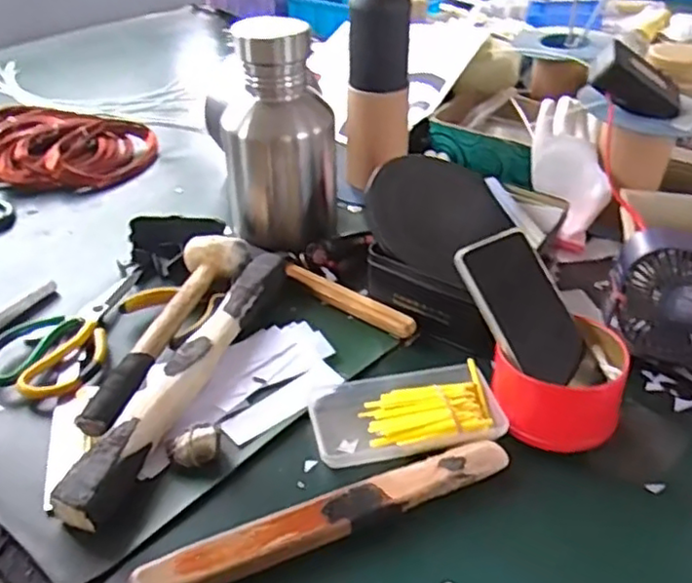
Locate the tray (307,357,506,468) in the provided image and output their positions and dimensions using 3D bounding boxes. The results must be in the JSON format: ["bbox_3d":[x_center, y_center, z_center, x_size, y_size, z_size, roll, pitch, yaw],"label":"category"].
[{"bbox_3d":[0.049,0.099,0.541,0.151,0.019,0.086,-8,37,-9],"label":"tray"}]

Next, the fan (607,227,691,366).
[{"bbox_3d":[0.299,0.005,0.587,0.124,0.121,0.045,7,15,10],"label":"fan"}]

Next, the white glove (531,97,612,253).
[{"bbox_3d":[0.269,-0.142,0.790,0.078,0.029,0.196,-1,70,1],"label":"white glove"}]

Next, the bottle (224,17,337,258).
[{"bbox_3d":[-0.071,-0.161,0.705,0.105,0.227,0.092,18,41,24],"label":"bottle"}]

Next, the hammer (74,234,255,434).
[{"bbox_3d":[-0.166,0.027,0.604,0.063,0.033,0.249,10,38,15],"label":"hammer"}]

